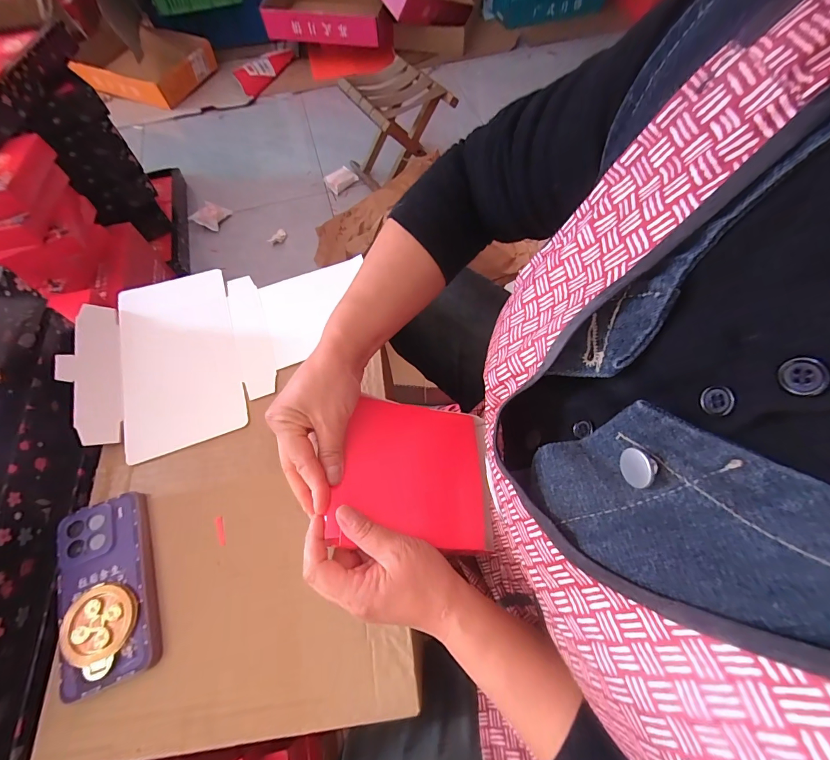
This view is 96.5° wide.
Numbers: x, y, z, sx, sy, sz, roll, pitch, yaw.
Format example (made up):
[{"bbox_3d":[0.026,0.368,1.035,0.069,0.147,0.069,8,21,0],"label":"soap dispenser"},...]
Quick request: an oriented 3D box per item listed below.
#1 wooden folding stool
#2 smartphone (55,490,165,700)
[{"bbox_3d":[-0.059,-0.710,1.077,0.203,0.247,0.290,-34,66,-14],"label":"wooden folding stool"},{"bbox_3d":[-0.271,0.182,0.328,0.073,0.022,0.149,-21,64,-8],"label":"smartphone"}]

